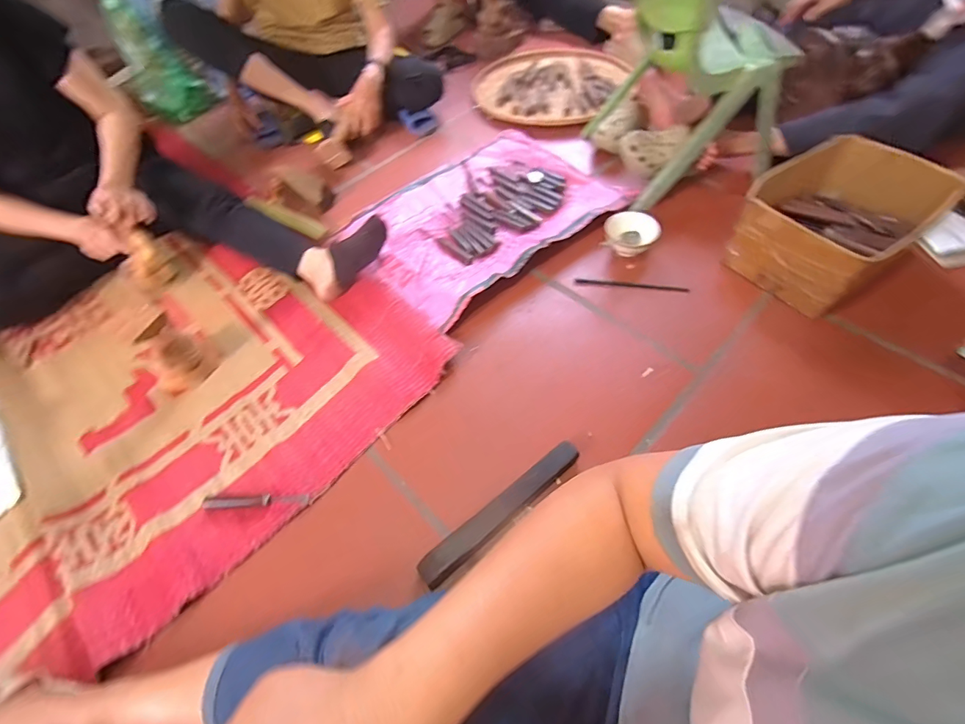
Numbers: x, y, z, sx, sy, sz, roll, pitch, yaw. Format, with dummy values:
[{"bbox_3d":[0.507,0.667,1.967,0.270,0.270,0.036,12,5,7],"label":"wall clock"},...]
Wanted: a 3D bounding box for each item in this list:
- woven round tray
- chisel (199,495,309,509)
[{"bbox_3d":[0.211,-0.908,1.420,0.486,0.045,0.503,2,57,12],"label":"woven round tray"},{"bbox_3d":[-0.383,0.234,0.728,0.183,0.013,0.020,-3,55,5],"label":"chisel"}]

